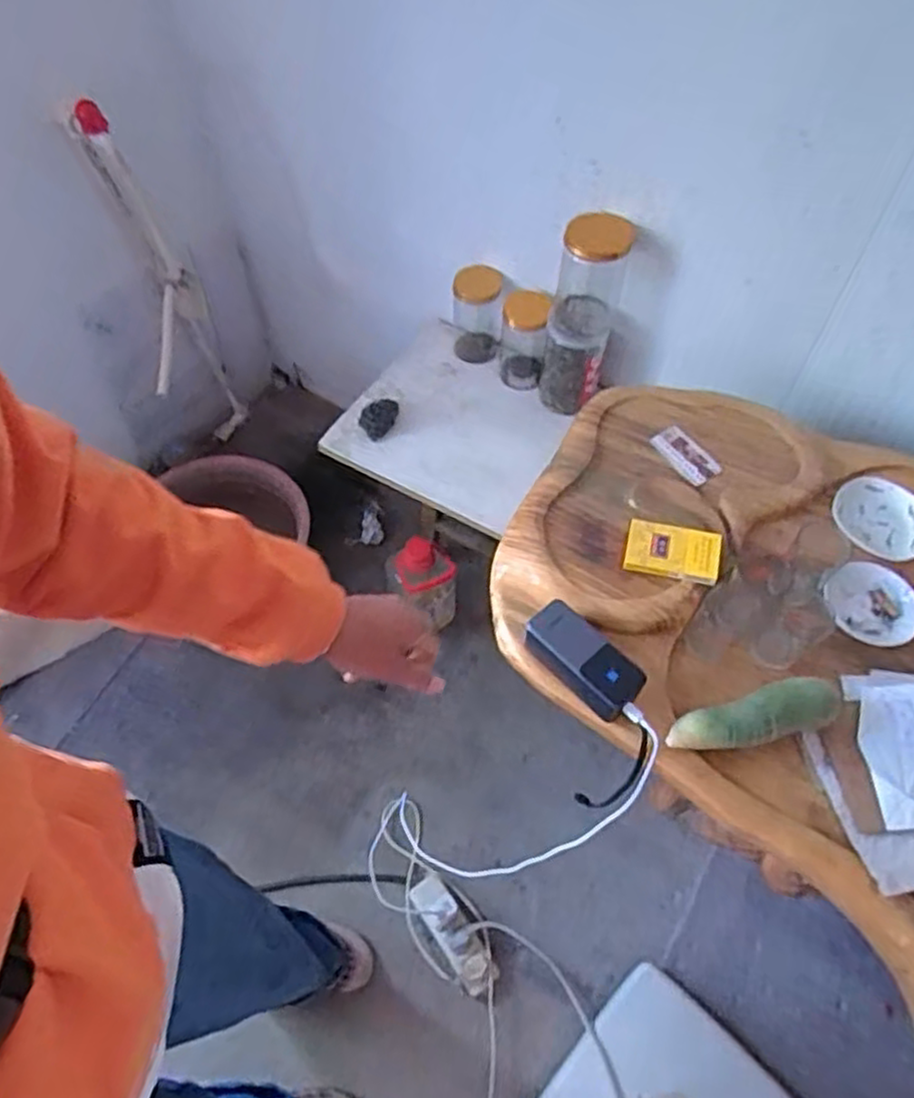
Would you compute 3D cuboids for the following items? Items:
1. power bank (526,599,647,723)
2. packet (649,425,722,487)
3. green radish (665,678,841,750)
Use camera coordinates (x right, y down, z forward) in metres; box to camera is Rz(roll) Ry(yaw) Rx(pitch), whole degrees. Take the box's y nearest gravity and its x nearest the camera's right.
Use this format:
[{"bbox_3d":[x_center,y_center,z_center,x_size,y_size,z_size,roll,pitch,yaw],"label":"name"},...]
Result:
[{"bbox_3d":[0.134,0.117,0.772,0.057,0.042,0.131,-39,65,-21],"label":"power bank"},{"bbox_3d":[0.296,-0.121,0.934,0.048,0.006,0.094,-27,61,-15],"label":"packet"},{"bbox_3d":[0.305,0.175,0.745,0.179,0.052,0.053,-14,59,-8],"label":"green radish"}]

